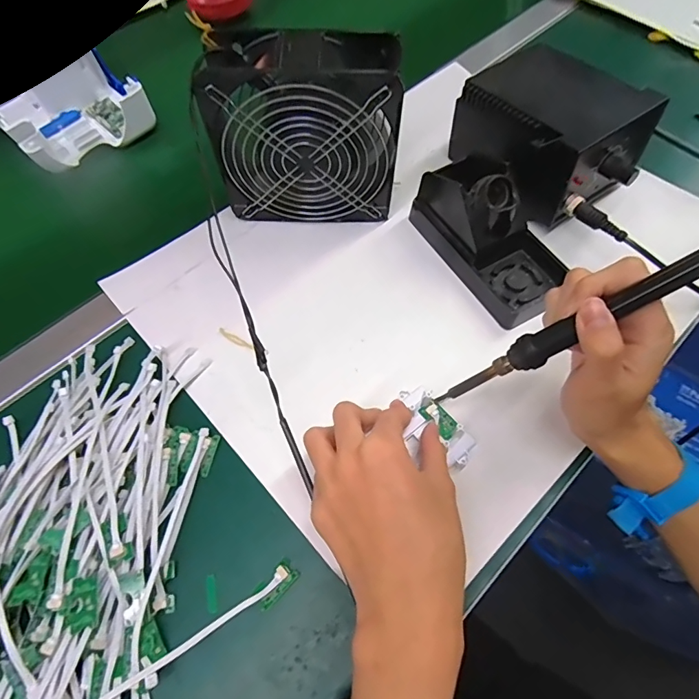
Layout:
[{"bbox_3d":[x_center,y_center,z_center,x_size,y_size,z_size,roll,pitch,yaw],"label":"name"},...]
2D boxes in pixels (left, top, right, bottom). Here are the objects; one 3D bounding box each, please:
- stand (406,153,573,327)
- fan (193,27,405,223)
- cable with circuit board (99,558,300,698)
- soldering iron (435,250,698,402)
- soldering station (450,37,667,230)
[{"bbox_3d":[0.126,-0.106,0.398,0.075,0.075,0.161,-28,67,-14],"label":"stand"},{"bbox_3d":[-0.035,-0.176,0.397,0.149,0.170,0.059,2,63,1],"label":"fan"},{"bbox_3d":[-0.103,0.186,0.273,0.162,0.016,0.017,-33,68,-16],"label":"cable with circuit board"},{"bbox_3d":[0.135,-0.010,0.271,0.020,0.209,0.019,11,56,-38],"label":"soldering iron"},{"bbox_3d":[0.192,-0.202,0.425,0.114,0.093,0.154,-31,67,-15],"label":"soldering station"}]

